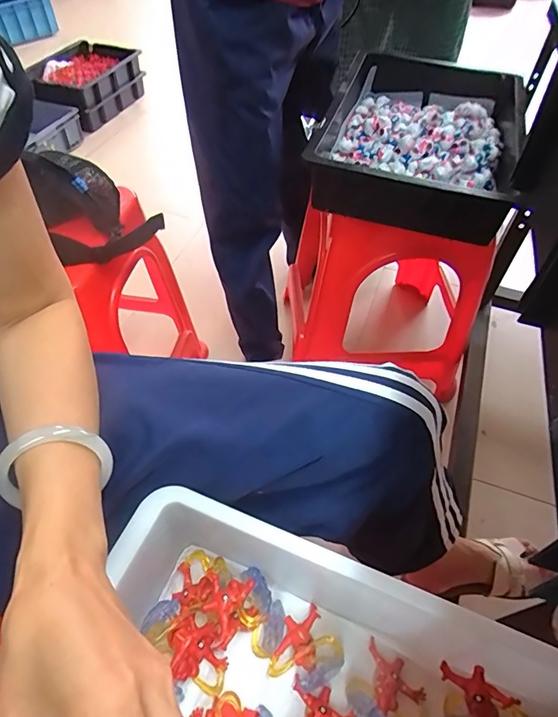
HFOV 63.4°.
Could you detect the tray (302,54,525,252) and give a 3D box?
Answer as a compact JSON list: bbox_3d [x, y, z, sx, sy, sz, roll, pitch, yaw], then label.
[{"bbox_3d":[0.258,-0.412,0.813,0.326,0.085,0.559,17,53,11],"label":"tray"}]

